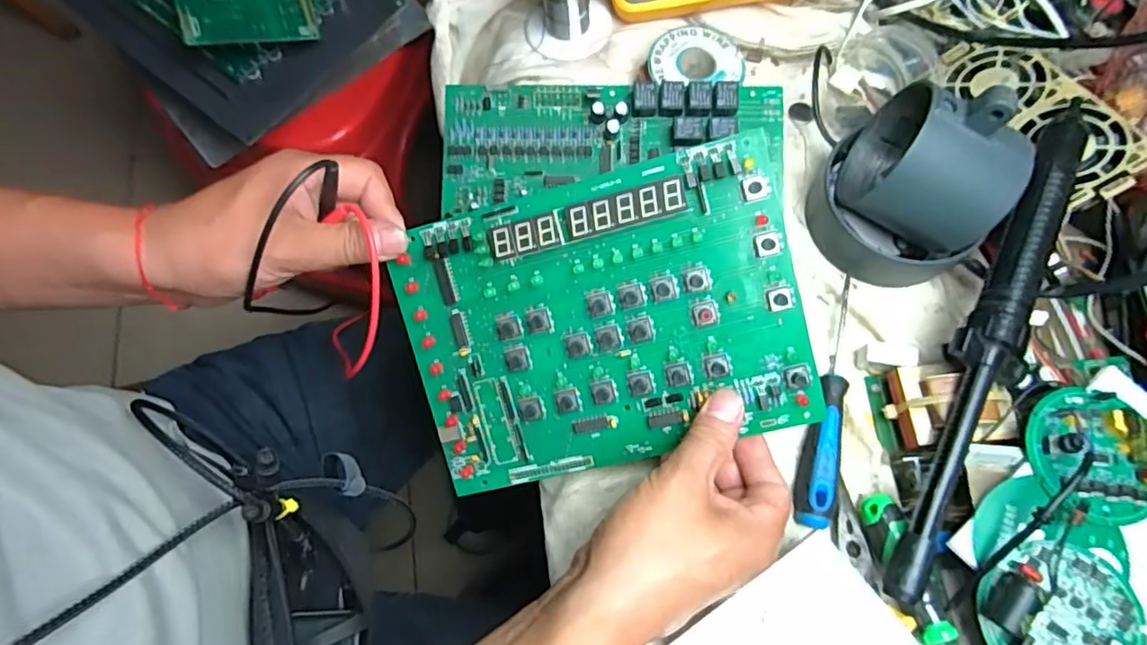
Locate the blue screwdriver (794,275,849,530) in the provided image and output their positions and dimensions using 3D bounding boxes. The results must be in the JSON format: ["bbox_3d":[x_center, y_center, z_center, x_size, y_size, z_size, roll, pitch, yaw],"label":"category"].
[{"bbox_3d":[0.157,0.047,0.375,0.018,0.016,0.155,15,73,5],"label":"blue screwdriver"}]

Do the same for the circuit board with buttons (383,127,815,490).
[{"bbox_3d":[0.014,0.003,0.337,0.214,0.009,0.157,-14,97,10],"label":"circuit board with buttons"}]

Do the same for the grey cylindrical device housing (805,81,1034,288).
[{"bbox_3d":[0.205,-0.082,0.371,0.075,0.108,0.105,-38,76,-11],"label":"grey cylindrical device housing"}]

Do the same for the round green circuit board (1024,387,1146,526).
[{"bbox_3d":[0.282,0.069,0.317,0.074,0.020,0.067,7,72,2],"label":"round green circuit board"}]

